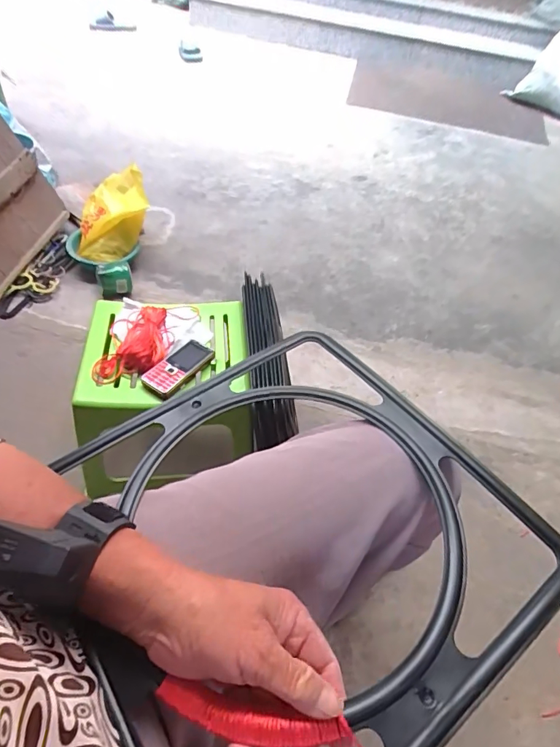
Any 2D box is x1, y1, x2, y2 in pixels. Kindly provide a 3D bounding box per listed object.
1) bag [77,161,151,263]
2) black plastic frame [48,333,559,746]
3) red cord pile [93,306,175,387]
[{"bbox_3d":[-0.563,-0.559,1.537,0.226,0.123,0.423,3,63,3],"label":"bag"},{"bbox_3d":[0.006,0.113,0.350,0.318,0.033,0.330,-27,53,-22],"label":"black plastic frame"},{"bbox_3d":[-0.244,-0.054,0.797,0.091,0.035,0.191,14,47,7],"label":"red cord pile"}]

